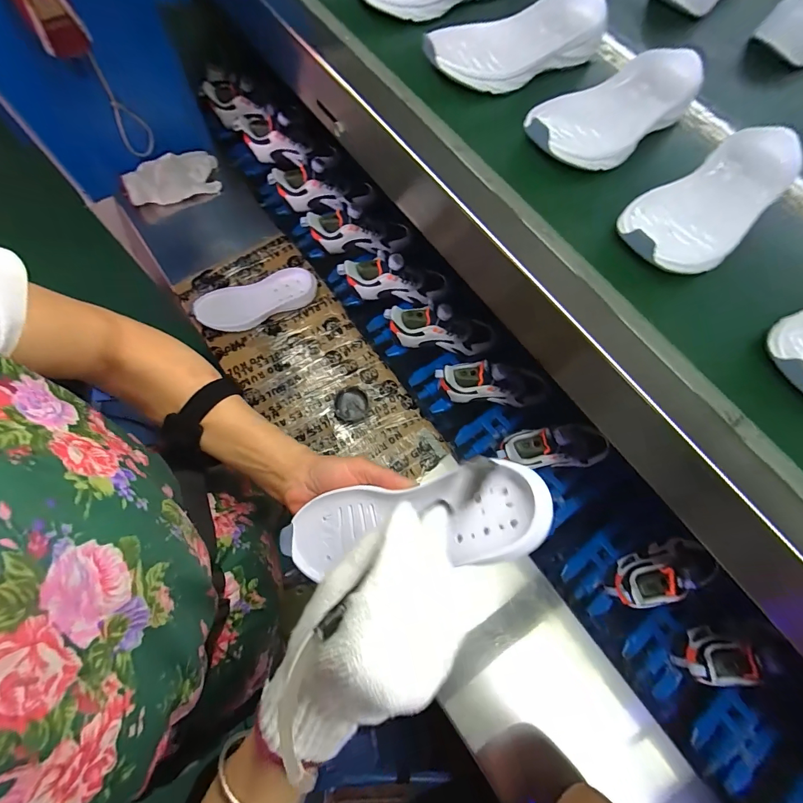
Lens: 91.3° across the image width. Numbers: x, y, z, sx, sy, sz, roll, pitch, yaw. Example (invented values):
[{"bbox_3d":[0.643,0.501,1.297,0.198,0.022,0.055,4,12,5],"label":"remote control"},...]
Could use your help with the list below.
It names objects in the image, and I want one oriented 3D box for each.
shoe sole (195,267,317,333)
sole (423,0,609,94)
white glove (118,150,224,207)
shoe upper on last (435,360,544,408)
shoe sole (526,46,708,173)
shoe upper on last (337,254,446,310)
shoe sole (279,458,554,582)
[{"bbox_3d":[-0.267,-0.187,0.735,0.216,0.028,0.083,-21,72,-9],"label":"shoe sole"},{"bbox_3d":[0.121,-0.387,0.423,0.203,0.033,0.085,-25,72,-11],"label":"sole"},{"bbox_3d":[-0.474,-0.464,0.814,0.184,0.047,0.090,-26,72,-11],"label":"white glove"},{"bbox_3d":[0.160,-0.034,0.699,0.211,0.103,0.072,5,68,-20],"label":"shoe upper on last"},{"bbox_3d":[0.214,-0.291,0.389,0.198,0.028,0.087,-36,74,-14],"label":"shoe sole"},{"bbox_3d":[-0.015,-0.239,0.760,0.209,0.097,0.070,4,68,-17],"label":"shoe upper on last"},{"bbox_3d":[0.005,0.094,0.310,0.215,0.036,0.073,-14,68,19],"label":"shoe sole"}]

